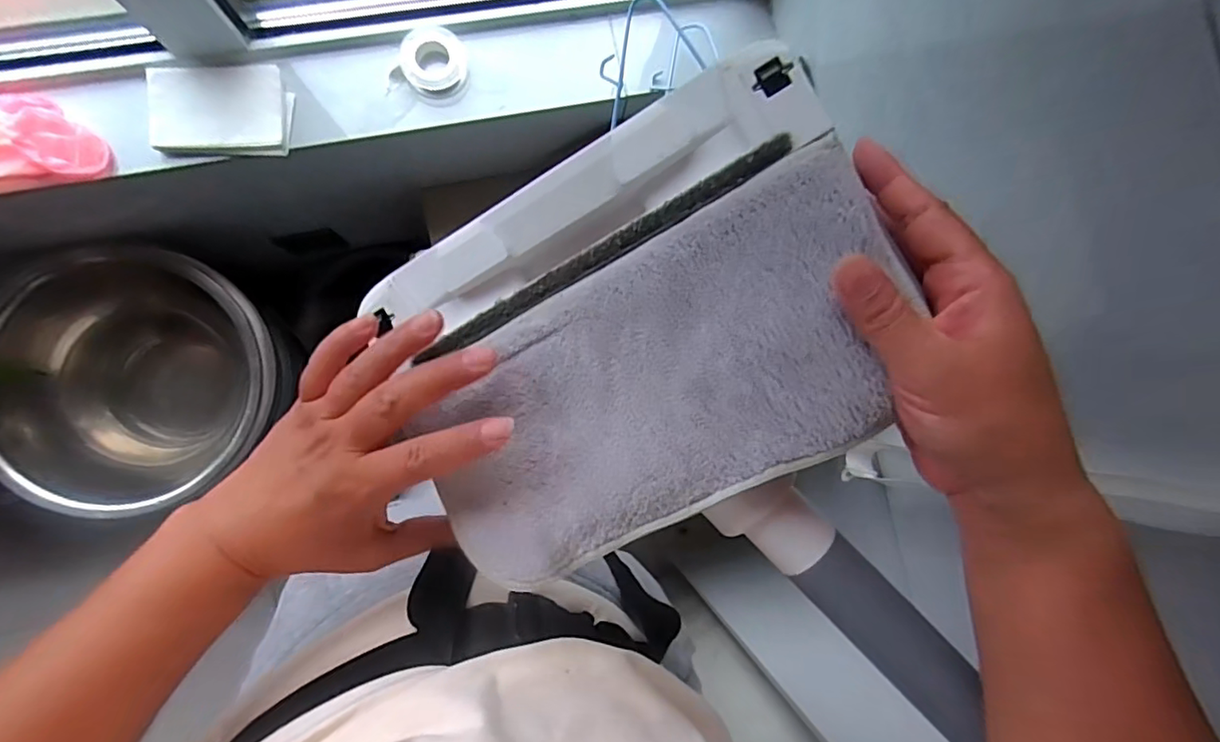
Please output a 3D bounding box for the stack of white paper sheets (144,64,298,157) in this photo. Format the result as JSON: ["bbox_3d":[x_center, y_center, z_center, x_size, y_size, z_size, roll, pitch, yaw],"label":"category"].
[{"bbox_3d":[-0.419,-0.281,0.604,0.137,0.007,0.094,-1,87,-7],"label":"stack of white paper sheets"}]

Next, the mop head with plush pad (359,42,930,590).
[{"bbox_3d":[0.009,-0.020,0.264,0.228,0.022,0.175,-28,79,13],"label":"mop head with plush pad"}]

